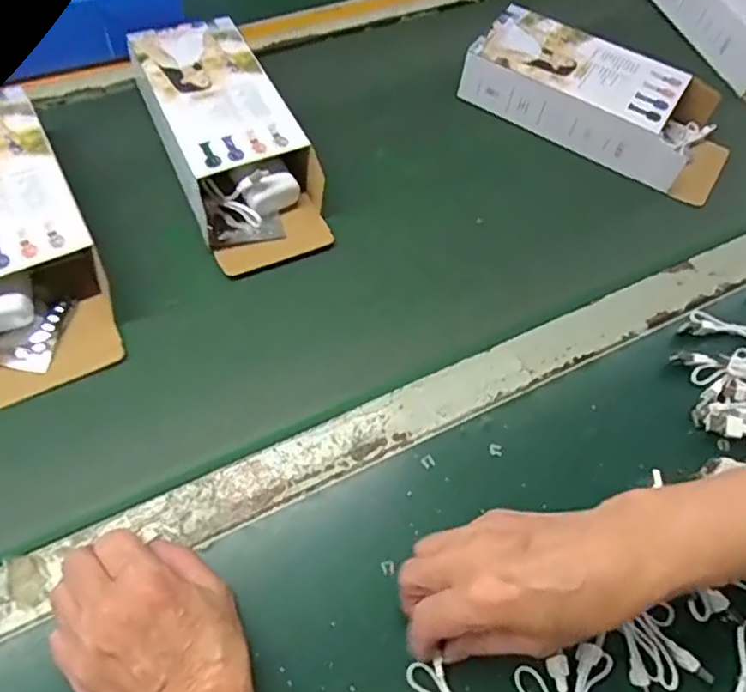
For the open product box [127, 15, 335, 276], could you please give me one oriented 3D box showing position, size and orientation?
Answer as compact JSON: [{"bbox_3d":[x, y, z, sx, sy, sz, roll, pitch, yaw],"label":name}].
[{"bbox_3d":[-0.126,-0.184,0.537,0.103,0.049,0.253,-24,66,-14],"label":"open product box"}]

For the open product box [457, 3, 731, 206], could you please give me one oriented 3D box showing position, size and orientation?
[{"bbox_3d":[0.218,-0.236,0.593,0.251,0.054,0.098,30,65,13],"label":"open product box"}]

